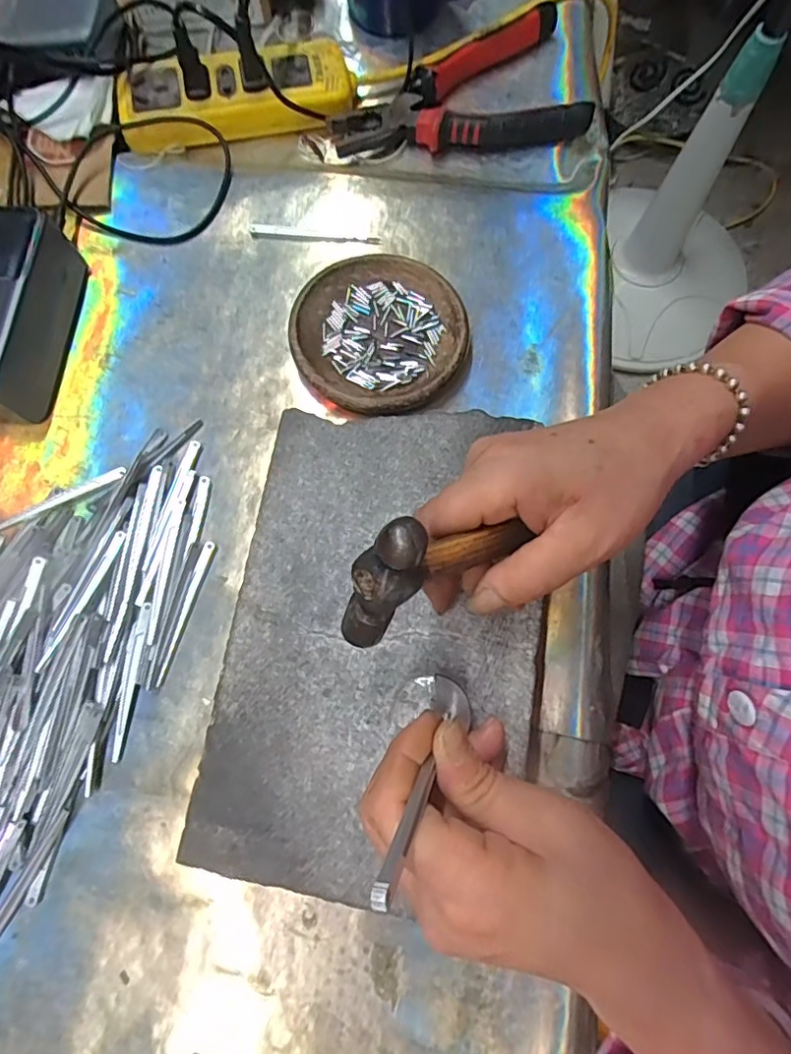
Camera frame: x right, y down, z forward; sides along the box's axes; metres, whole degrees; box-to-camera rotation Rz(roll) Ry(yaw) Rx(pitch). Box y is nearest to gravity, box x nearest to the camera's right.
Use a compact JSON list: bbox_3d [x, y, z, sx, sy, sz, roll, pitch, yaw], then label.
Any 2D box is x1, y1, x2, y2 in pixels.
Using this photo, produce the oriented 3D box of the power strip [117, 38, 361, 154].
[{"bbox_3d":[-0.123,-0.335,0.430,0.175,0.027,0.061,-10,75,-1],"label":"power strip"}]

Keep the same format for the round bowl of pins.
[{"bbox_3d":[-0.011,-0.127,0.371,0.112,0.017,0.108,0,75,1],"label":"round bowl of pins"}]

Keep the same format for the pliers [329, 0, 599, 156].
[{"bbox_3d":[0.048,-0.337,0.434,0.199,0.018,0.107,-19,75,-4],"label":"pliers"}]

